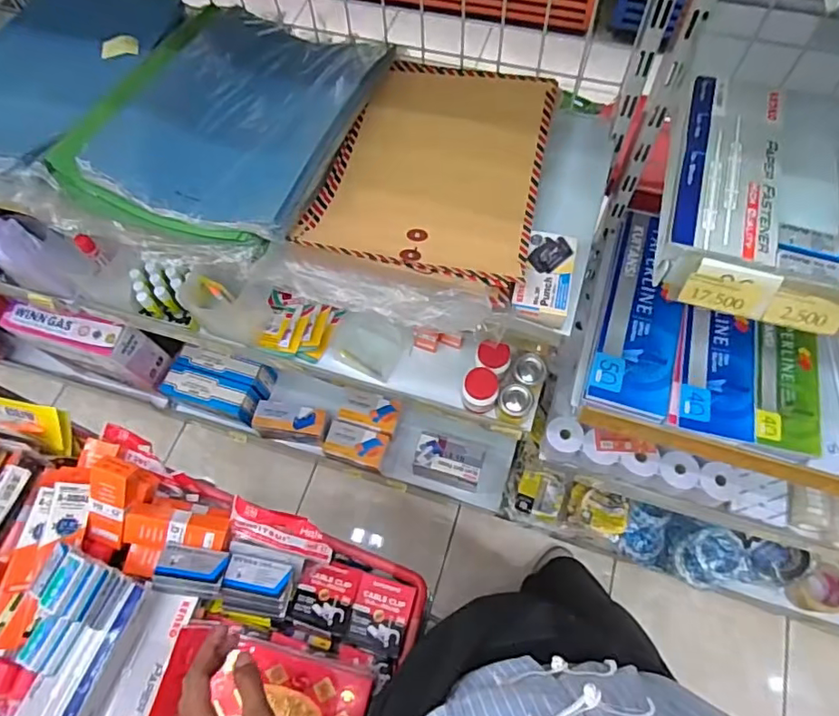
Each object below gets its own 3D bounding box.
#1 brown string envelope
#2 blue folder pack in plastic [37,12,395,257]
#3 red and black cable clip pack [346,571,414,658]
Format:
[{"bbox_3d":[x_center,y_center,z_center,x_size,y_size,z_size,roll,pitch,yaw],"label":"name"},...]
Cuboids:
[{"bbox_3d":[0.021,-0.235,0.679,0.254,0.044,0.354,11,59,8],"label":"brown string envelope"},{"bbox_3d":[-0.226,-0.303,0.679,0.273,0.076,0.371,15,67,9],"label":"blue folder pack in plastic"},{"bbox_3d":[-0.043,0.295,0.630,0.064,0.012,0.076,11,66,7],"label":"red and black cable clip pack"}]

